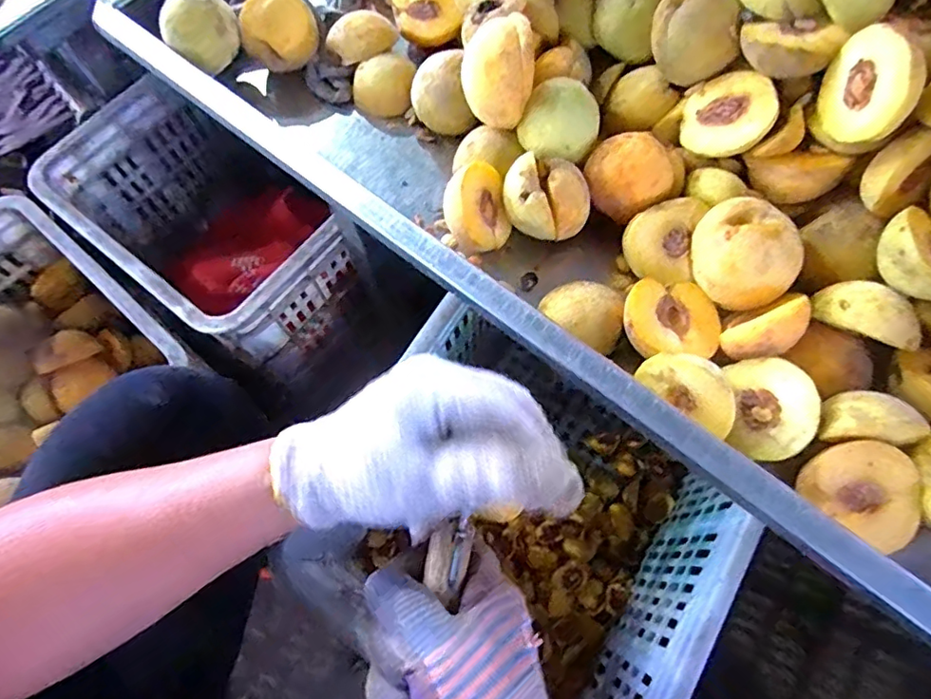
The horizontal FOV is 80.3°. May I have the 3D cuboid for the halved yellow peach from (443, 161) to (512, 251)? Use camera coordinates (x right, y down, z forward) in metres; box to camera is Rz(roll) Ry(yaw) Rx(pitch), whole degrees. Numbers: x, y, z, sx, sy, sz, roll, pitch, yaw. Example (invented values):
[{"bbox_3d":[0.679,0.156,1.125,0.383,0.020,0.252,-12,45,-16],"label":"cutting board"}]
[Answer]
[{"bbox_3d":[0.008,-0.105,0.416,0.047,0.045,0.050,-1,67,2],"label":"halved yellow peach"}]

